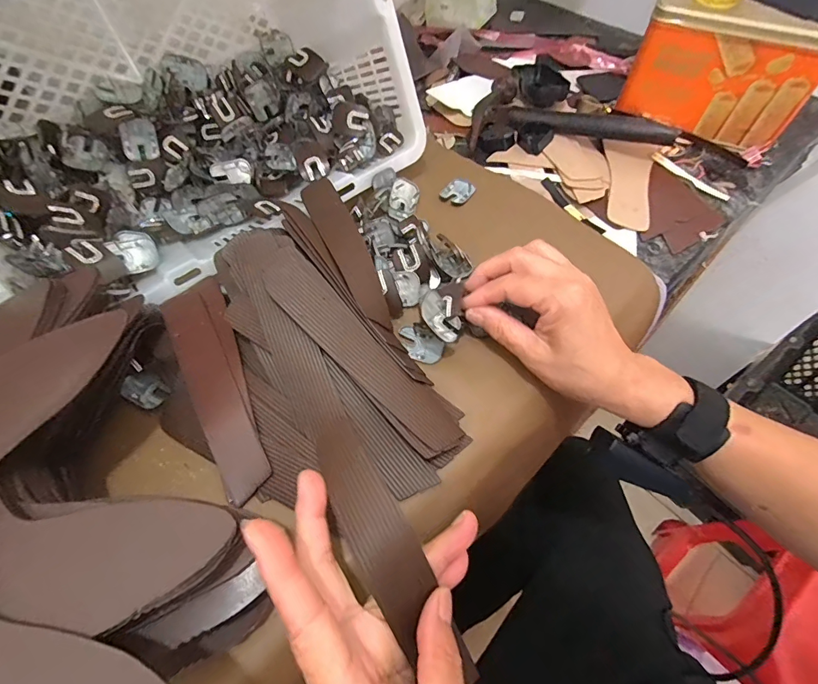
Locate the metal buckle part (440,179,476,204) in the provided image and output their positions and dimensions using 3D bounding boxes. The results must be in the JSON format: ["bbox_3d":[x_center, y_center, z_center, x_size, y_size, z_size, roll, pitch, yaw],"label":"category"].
[{"bbox_3d":[0.051,-0.159,0.444,0.029,0.007,0.033,37,65,22],"label":"metal buckle part"}]

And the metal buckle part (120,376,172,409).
[{"bbox_3d":[-0.201,0.037,0.322,0.032,0.009,0.022,20,59,13],"label":"metal buckle part"}]

